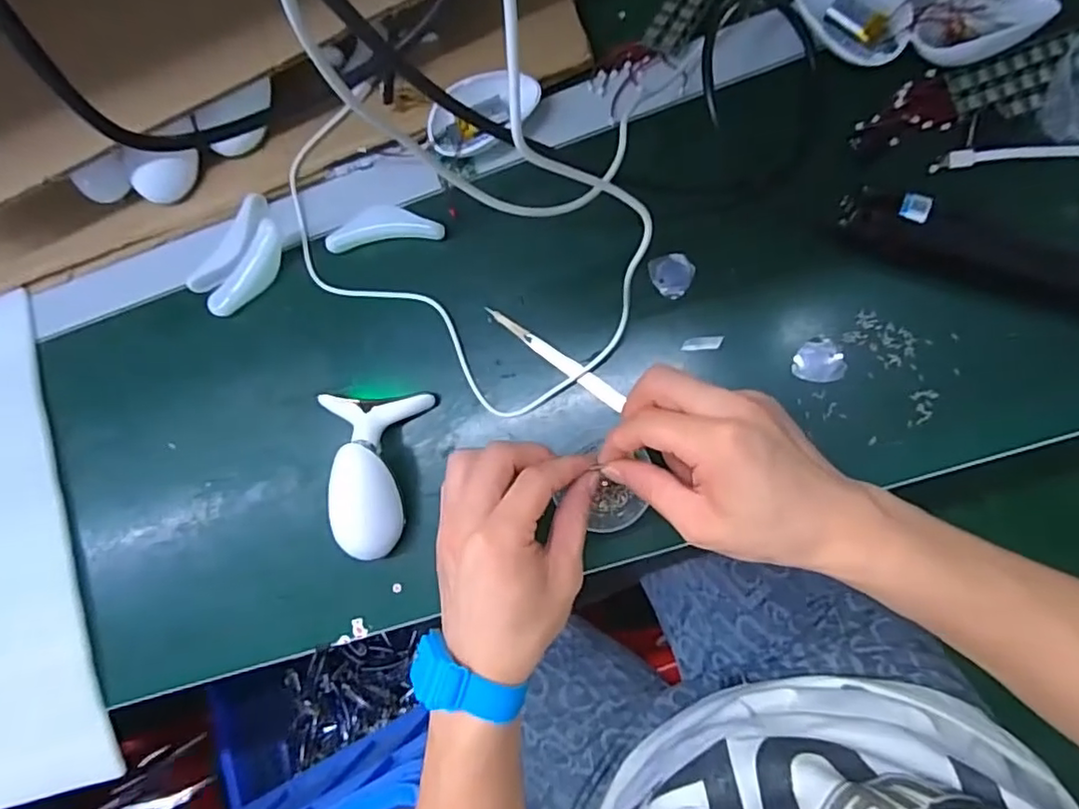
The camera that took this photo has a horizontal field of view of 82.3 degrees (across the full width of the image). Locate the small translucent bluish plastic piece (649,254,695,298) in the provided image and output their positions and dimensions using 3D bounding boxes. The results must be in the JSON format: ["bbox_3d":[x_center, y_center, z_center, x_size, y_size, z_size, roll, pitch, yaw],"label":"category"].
[{"bbox_3d":[0.093,-0.093,0.435,0.029,0.004,0.032,-45,81,4],"label":"small translucent bluish plastic piece"}]

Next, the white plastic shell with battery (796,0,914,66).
[{"bbox_3d":[0.208,-0.264,0.413,0.047,0.023,0.083,-43,81,4],"label":"white plastic shell with battery"}]

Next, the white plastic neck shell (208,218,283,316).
[{"bbox_3d":[-0.222,-0.101,0.471,0.022,0.029,0.083,44,94,9],"label":"white plastic neck shell"}]

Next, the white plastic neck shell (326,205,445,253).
[{"bbox_3d":[-0.115,-0.133,0.458,0.085,0.017,0.031,-8,85,9],"label":"white plastic neck shell"}]

